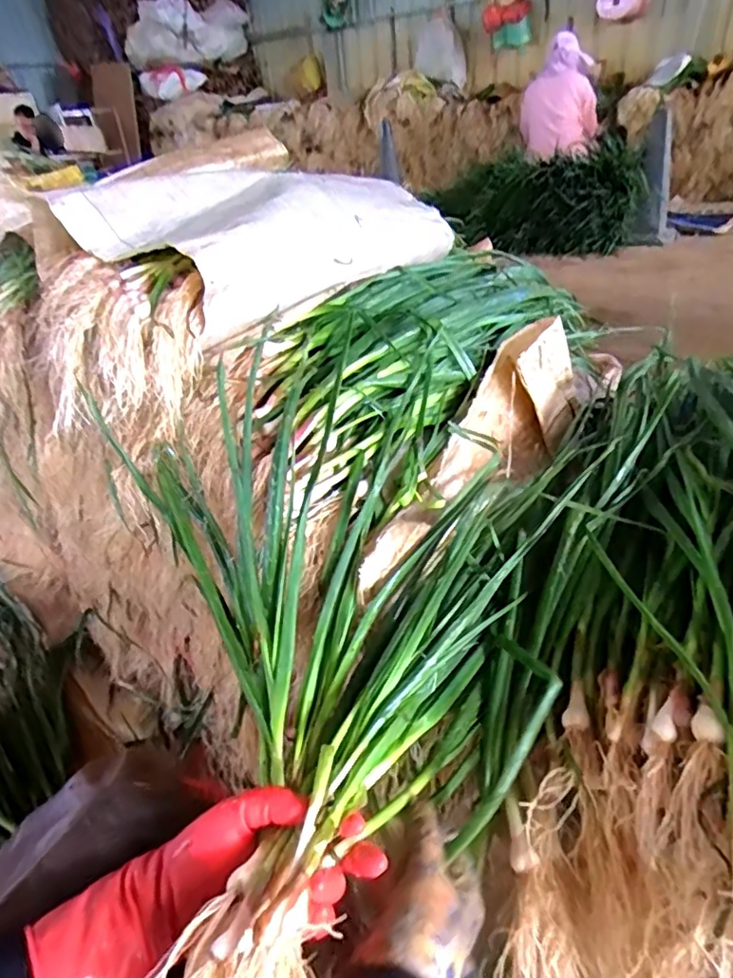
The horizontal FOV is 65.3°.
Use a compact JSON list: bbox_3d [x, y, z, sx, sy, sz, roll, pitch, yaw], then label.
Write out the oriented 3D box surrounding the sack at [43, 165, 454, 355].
[{"bbox_3d":[-0.072,-0.370,0.789,0.235,0.138,0.601,25,45,35],"label":"sack"}]

